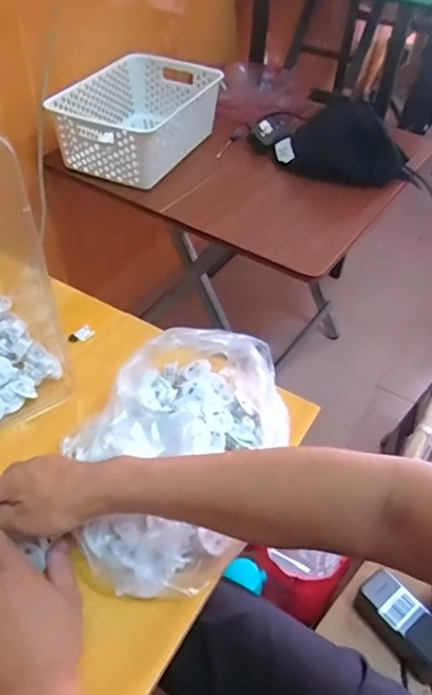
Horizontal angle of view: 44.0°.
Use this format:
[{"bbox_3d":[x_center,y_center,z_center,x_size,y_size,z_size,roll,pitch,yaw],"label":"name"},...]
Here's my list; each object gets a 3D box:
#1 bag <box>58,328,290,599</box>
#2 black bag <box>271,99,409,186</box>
[{"bbox_3d":[-0.039,0.089,0.534,0.205,0.099,0.264,32,52,24],"label":"bag"},{"bbox_3d":[0.229,-0.373,0.975,0.241,0.127,0.089,12,46,7],"label":"black bag"}]

